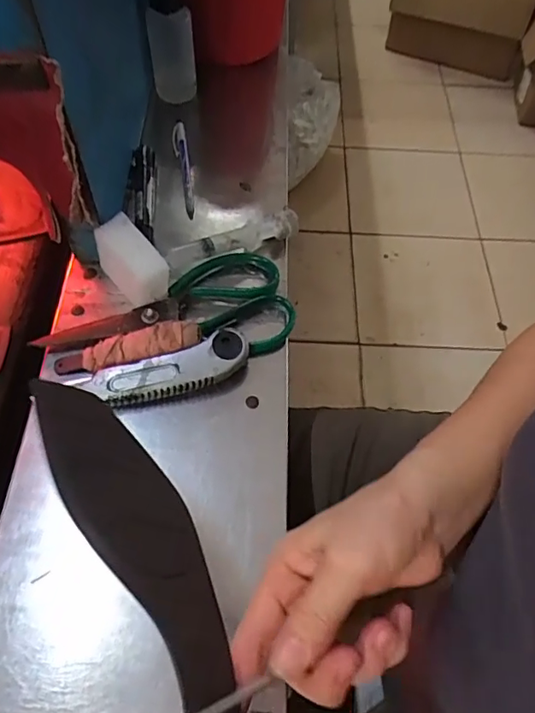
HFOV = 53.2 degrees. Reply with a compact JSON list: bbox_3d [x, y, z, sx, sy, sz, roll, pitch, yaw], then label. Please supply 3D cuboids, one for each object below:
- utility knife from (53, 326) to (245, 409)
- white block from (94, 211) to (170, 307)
[{"bbox_3d":[-0.084,0.013,0.412,0.140,0.028,0.038,-11,60,-9],"label":"utility knife"},{"bbox_3d":[-0.111,-0.079,0.440,0.034,0.051,0.065,-30,65,-19],"label":"white block"}]

